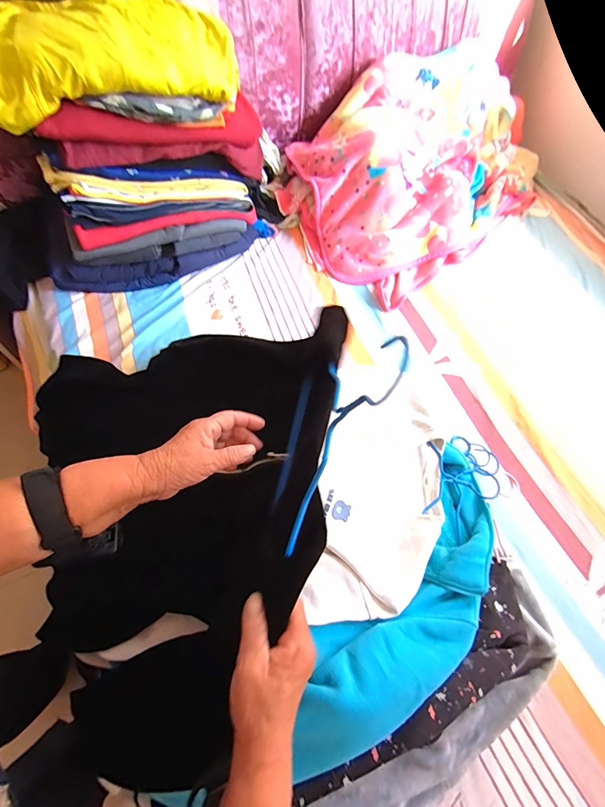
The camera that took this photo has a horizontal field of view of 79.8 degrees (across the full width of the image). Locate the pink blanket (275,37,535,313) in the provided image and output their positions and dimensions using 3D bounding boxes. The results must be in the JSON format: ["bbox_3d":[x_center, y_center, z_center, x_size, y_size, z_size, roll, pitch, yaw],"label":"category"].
[{"bbox_3d":[0.371,-0.729,1.102,0.872,0.301,0.530,-37,73,-22],"label":"pink blanket"}]

